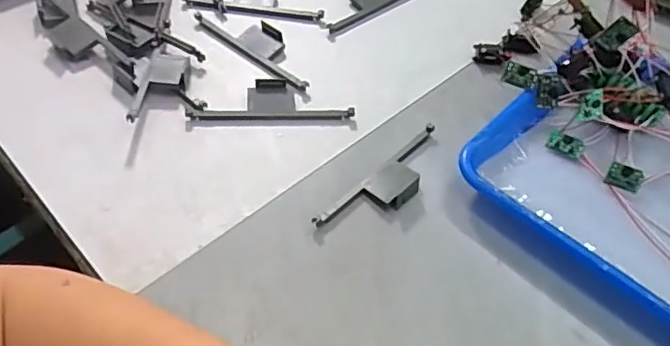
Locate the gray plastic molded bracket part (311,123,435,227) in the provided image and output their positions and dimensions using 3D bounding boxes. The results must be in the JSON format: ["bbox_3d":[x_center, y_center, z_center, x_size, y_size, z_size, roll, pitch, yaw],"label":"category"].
[{"bbox_3d":[0.046,0.008,0.439,0.036,0.012,0.140,39,59,21],"label":"gray plastic molded bracket part"}]

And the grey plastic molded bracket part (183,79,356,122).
[{"bbox_3d":[-0.054,-0.061,0.482,0.135,0.011,0.041,-1,54,-6],"label":"grey plastic molded bracket part"}]

